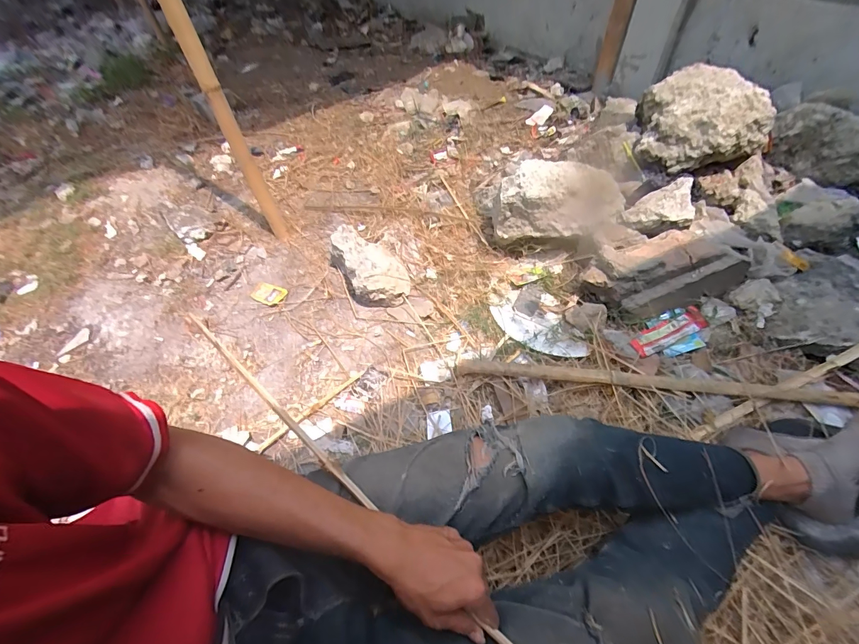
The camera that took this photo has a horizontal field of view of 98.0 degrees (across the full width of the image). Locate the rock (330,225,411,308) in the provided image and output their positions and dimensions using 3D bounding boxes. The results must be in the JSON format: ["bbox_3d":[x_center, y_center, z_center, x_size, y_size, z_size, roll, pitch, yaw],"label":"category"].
[{"bbox_3d":[-0.178,-0.172,1.126,0.173,0.111,0.289,-28,55,-16],"label":"rock"}]

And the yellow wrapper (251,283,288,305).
[{"bbox_3d":[-0.496,-0.085,1.147,0.111,0.014,0.066,14,55,14],"label":"yellow wrapper"}]

